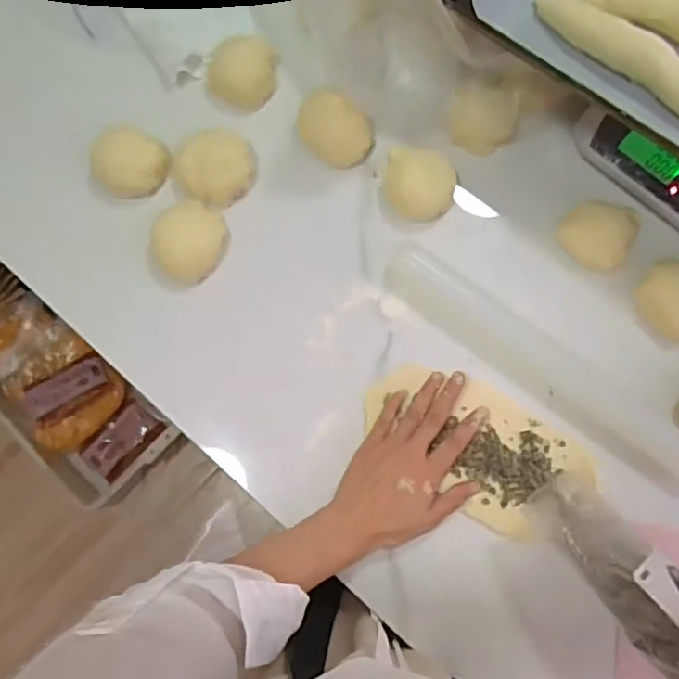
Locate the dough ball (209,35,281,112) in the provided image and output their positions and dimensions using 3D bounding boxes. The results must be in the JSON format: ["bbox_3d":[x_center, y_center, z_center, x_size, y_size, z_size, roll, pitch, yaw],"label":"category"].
[{"bbox_3d":[-0.095,-0.255,0.611,0.066,0.036,0.064,3,80,3],"label":"dough ball"}]

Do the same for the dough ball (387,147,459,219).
[{"bbox_3d":[0.074,-0.144,0.589,0.065,0.029,0.064,0,79,1],"label":"dough ball"}]

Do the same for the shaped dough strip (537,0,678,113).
[{"bbox_3d":[0.238,-0.215,0.497,0.188,0.027,0.026,40,82,8],"label":"shaped dough strip"}]

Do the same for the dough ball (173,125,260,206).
[{"bbox_3d":[-0.112,-0.157,0.589,0.076,0.040,0.059,-25,80,-2],"label":"dough ball"}]

